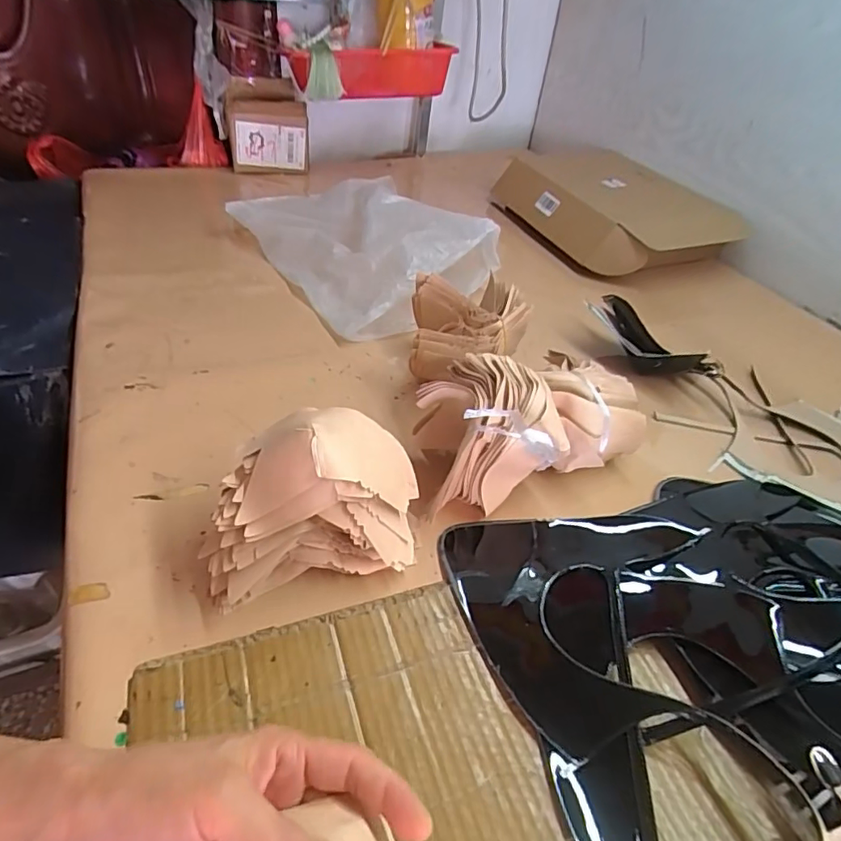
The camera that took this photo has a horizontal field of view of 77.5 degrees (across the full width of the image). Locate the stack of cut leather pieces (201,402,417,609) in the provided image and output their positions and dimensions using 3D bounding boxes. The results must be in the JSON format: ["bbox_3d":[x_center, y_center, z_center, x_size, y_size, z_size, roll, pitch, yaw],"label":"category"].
[{"bbox_3d":[-0.079,0.059,0.389,0.153,0.115,0.083,-8,44,-17],"label":"stack of cut leather pieces"}]

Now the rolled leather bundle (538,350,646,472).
[{"bbox_3d":[0.171,-0.002,0.522,0.121,0.083,0.091,-14,46,-23],"label":"rolled leather bundle"}]

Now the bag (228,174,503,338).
[{"bbox_3d":[-0.078,-0.272,0.766,0.257,0.107,0.338,-24,50,-30],"label":"bag"}]

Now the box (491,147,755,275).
[{"bbox_3d":[0.343,-0.385,0.960,0.266,0.105,0.383,-9,44,-18],"label":"box"}]

